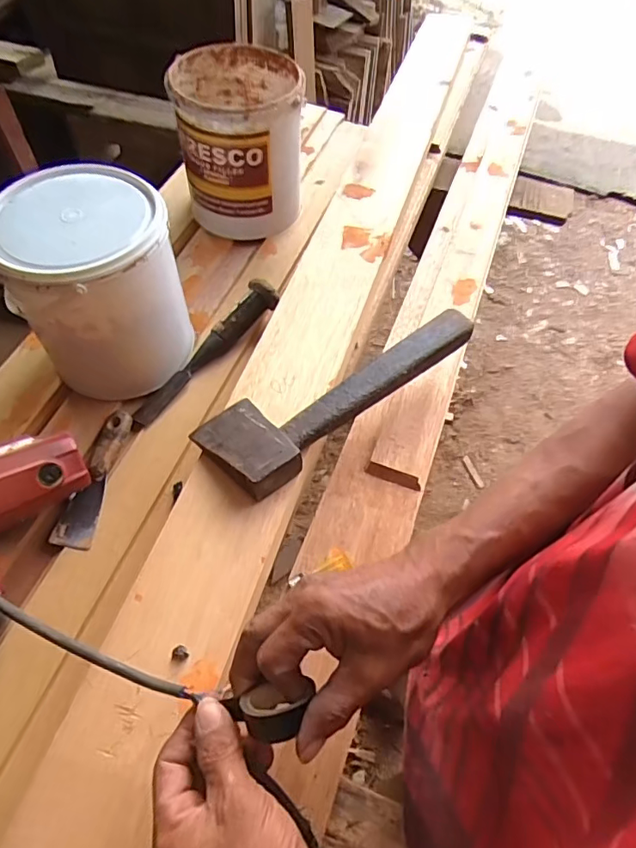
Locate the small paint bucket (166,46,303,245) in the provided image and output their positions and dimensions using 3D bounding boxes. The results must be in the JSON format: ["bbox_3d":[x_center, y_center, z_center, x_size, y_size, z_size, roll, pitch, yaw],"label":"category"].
[{"bbox_3d":[-0.115,-0.411,0.768,0.167,0.197,0.183,2,56,-3],"label":"small paint bucket"}]

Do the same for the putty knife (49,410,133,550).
[{"bbox_3d":[-0.243,0.055,0.575,0.039,0.019,0.164,10,56,3],"label":"putty knife"}]

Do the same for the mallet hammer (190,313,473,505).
[{"bbox_3d":[0.025,-0.051,0.574,0.325,0.041,0.116,-38,66,-25],"label":"mallet hammer"}]

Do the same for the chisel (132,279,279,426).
[{"bbox_3d":[-0.143,-0.093,0.658,0.039,0.029,0.236,37,77,21],"label":"chisel"}]

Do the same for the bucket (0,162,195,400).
[{"bbox_3d":[-0.243,-0.149,0.589,0.168,0.201,0.163,2,56,-3],"label":"bucket"}]

